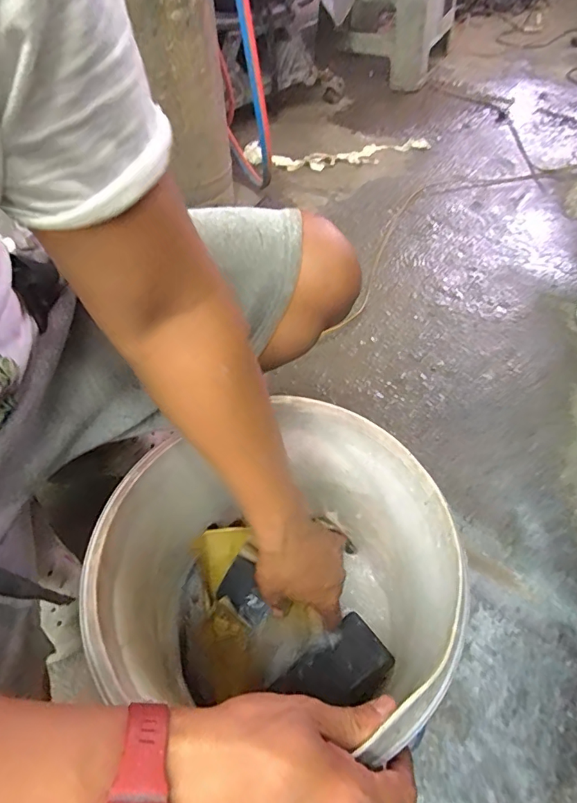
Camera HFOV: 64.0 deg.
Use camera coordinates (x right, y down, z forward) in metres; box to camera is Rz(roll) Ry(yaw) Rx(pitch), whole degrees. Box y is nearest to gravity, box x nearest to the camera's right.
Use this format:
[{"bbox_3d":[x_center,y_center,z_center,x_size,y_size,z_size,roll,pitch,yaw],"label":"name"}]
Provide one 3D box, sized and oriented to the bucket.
[{"bbox_3d":[-0.006,0.184,0.462,0.290,0.256,0.265,-1,52,1],"label":"bucket"}]

